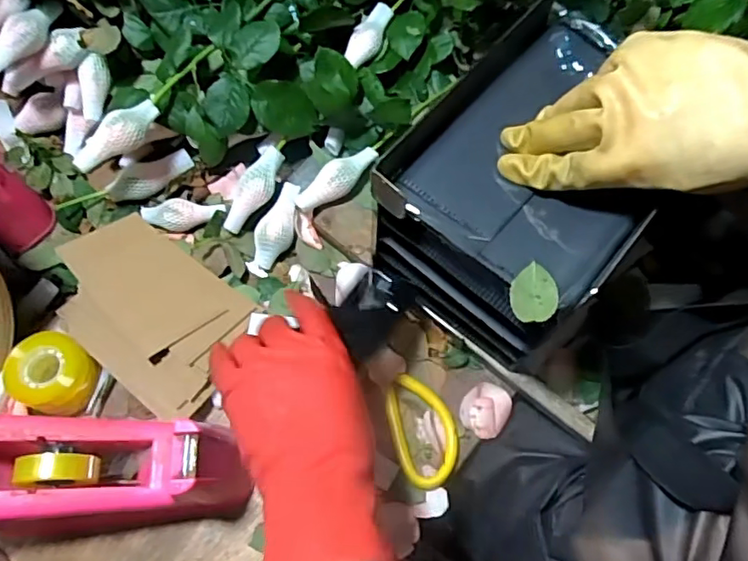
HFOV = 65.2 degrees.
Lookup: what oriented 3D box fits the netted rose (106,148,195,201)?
[{"bbox_3d":[-0.216,-0.101,0.563,0.082,0.024,0.028,-33,70,-13],"label":"netted rose"}]

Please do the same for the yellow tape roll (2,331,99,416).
[{"bbox_3d":[-0.261,0.076,0.478,0.052,0.051,0.057,0,67,1],"label":"yellow tape roll"}]

